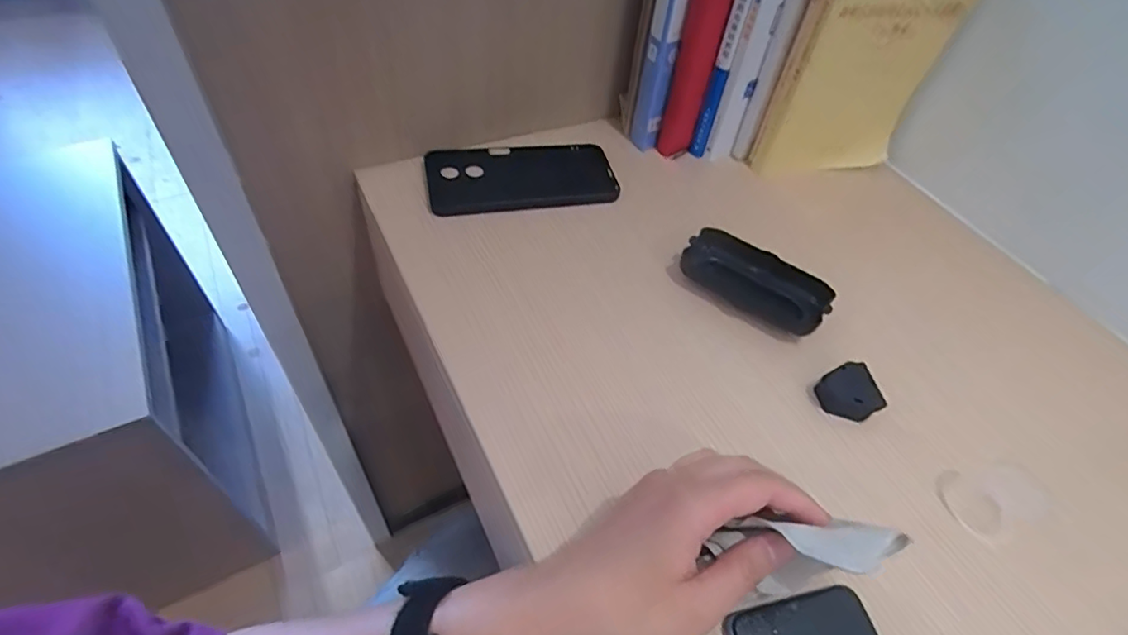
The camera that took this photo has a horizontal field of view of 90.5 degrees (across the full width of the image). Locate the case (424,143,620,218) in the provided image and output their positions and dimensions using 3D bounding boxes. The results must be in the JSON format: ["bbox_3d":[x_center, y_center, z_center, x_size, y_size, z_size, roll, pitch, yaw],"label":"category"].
[{"bbox_3d":[-0.037,-0.125,0.502,0.166,0.019,0.077,-7,52,-13],"label":"case"}]

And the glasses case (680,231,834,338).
[{"bbox_3d":[0.148,-0.030,0.435,0.110,0.026,0.052,29,53,16],"label":"glasses case"}]

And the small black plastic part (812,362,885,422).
[{"bbox_3d":[0.192,0.052,0.376,0.034,0.020,0.034,-18,55,-20],"label":"small black plastic part"}]

